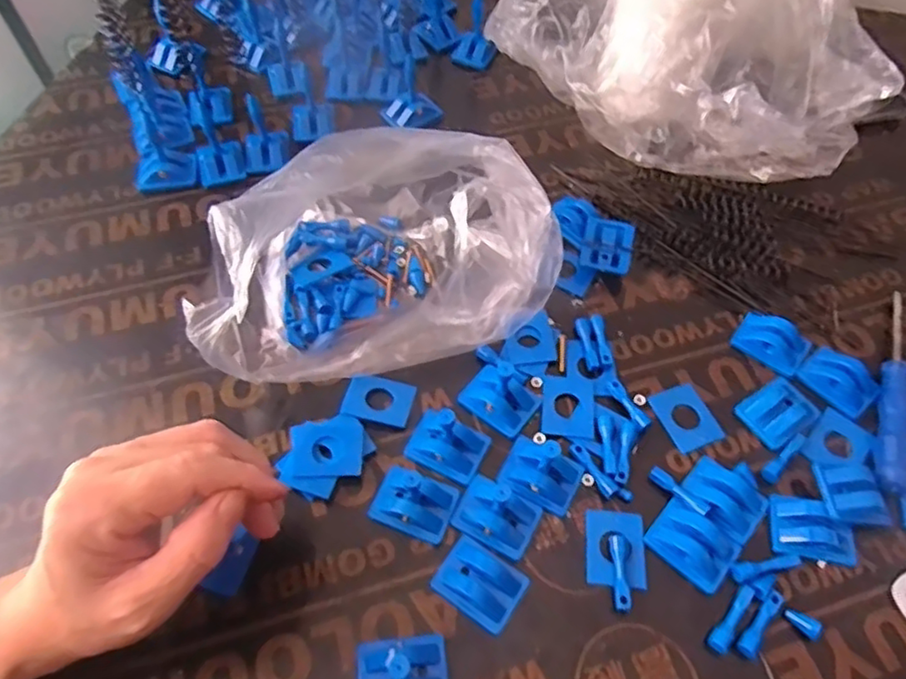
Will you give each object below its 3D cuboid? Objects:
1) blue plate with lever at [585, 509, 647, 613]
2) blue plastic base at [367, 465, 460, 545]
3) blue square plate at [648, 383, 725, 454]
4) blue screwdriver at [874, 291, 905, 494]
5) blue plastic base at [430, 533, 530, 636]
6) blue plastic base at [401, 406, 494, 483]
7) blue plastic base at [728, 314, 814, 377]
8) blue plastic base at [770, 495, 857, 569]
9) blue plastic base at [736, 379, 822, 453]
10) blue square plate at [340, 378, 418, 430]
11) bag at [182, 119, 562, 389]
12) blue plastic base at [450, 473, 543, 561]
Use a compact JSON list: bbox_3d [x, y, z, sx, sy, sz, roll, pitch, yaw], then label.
[{"bbox_3d":[0.090,0.120,0.352,0.031,0.006,0.053,3,57,3],"label":"blue plate with lever"},{"bbox_3d":[-0.022,0.092,0.364,0.044,0.010,0.036,20,60,13],"label":"blue plastic base"},{"bbox_3d":[0.146,0.049,0.398,0.031,0.004,0.041,-20,59,-12],"label":"blue square plate"},{"bbox_3d":[0.284,0.030,0.404,0.022,0.019,0.151,20,60,13],"label":"blue screwdriver"},{"bbox_3d":[0.015,0.131,0.342,0.044,0.008,0.034,30,62,19],"label":"blue plastic base"},{"bbox_3d":[-0.004,0.054,0.368,0.044,0.040,0.030,19,59,13],"label":"blue plastic base"},{"bbox_3d":[0.213,0.002,0.427,0.043,0.008,0.036,36,64,21],"label":"blue plastic base"},{"bbox_3d":[0.203,0.106,0.356,0.043,0.011,0.033,11,58,8],"label":"blue plastic base"},{"bbox_3d":[0.203,0.044,0.396,0.044,0.010,0.034,-31,62,-18],"label":"blue plastic base"},{"bbox_3d":[-0.046,0.039,0.397,0.042,0.005,0.030,7,57,5],"label":"blue square plate"},{"bbox_3d":[-0.042,-0.068,0.402,0.208,0.115,0.148,-9,57,-5],"label":"bag"},{"bbox_3d":[0.025,0.097,0.356,0.043,0.016,0.035,25,61,16],"label":"blue plastic base"}]

